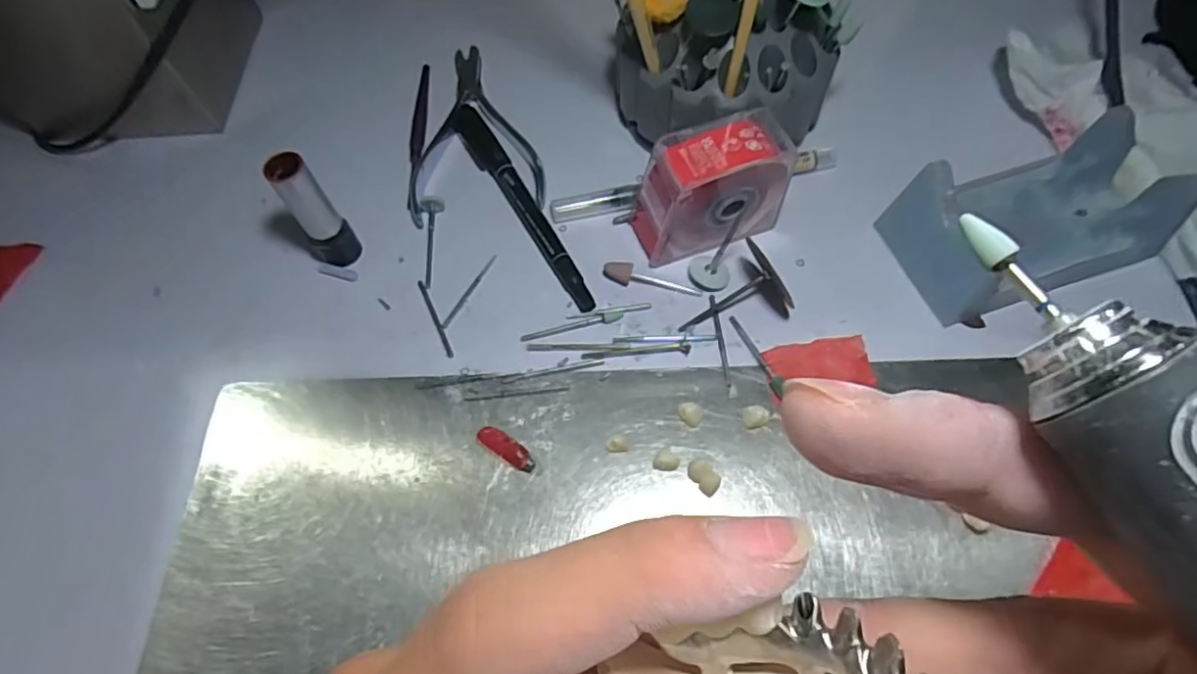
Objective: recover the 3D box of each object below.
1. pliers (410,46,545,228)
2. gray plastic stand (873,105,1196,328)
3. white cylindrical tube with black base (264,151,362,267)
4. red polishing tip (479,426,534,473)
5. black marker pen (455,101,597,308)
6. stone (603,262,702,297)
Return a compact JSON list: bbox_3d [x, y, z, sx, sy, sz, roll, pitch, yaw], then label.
[{"bbox_3d":[-0.070,-0.111,0.327,0.067,0.006,0.119,-13,63,-3],"label":"pliers"},{"bbox_3d":[0.187,-0.053,0.265,0.108,0.038,0.061,-18,63,-5],"label":"gray plastic stand"},{"bbox_3d":[-0.125,-0.054,0.270,0.019,0.063,0.015,-38,67,-14],"label":"white cylindrical tube with black base"},{"bbox_3d":[-0.036,0.045,0.246,0.027,0.007,0.008,32,69,18],"label":"red polishing tip"},{"bbox_3d":[-0.039,-0.068,0.302,0.013,0.009,0.139,-28,65,-10],"label":"black marker pen"},{"bbox_3d":[0.024,-0.026,0.280,0.044,0.006,0.009,17,66,12],"label":"stone"}]

